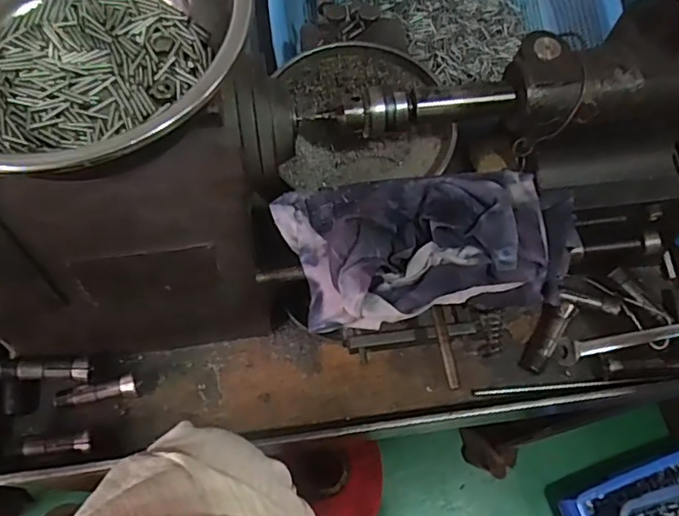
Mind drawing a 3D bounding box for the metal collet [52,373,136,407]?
[{"bbox_3d":[-0.217,0.118,0.518,0.070,0.013,0.018,-8,68,-5],"label":"metal collet"}]

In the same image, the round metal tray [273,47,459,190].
[{"bbox_3d":[0.019,-0.118,0.451,0.128,0.020,0.127,1,67,-2],"label":"round metal tray"}]

